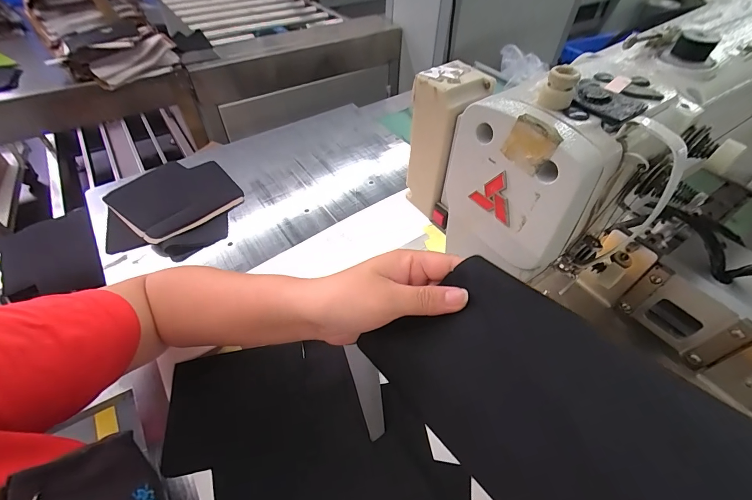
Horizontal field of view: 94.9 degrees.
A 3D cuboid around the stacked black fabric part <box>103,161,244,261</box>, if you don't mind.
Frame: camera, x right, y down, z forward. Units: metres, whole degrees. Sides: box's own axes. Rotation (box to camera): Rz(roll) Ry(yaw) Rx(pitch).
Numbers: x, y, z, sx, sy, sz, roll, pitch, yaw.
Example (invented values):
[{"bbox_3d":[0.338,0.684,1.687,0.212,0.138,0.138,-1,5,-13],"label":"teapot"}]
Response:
[{"bbox_3d":[-0.311,-0.067,0.530,0.185,0.020,0.217,-32,56,-26],"label":"stacked black fabric part"}]

